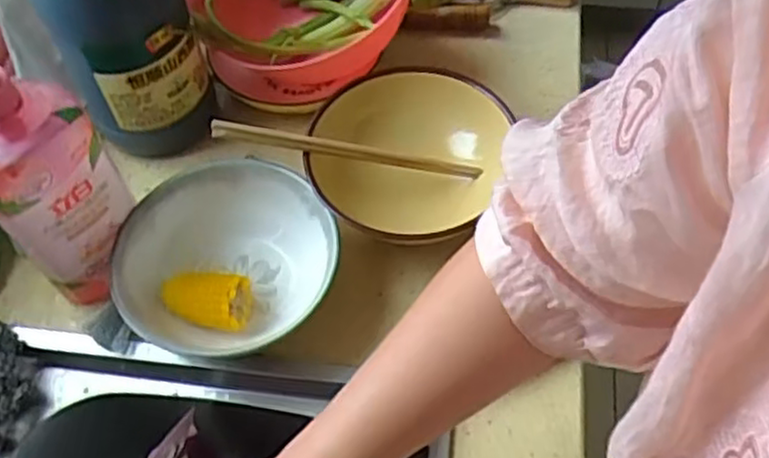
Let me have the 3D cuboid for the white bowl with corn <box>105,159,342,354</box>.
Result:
[{"bbox_3d":[-0.125,0.030,0.582,0.170,0.060,0.155,-36,64,-19],"label":"white bowl with corn"}]

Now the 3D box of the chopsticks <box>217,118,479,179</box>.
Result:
[{"bbox_3d":[-0.027,-0.064,0.606,0.232,0.020,0.009,9,56,-17],"label":"chopsticks"}]

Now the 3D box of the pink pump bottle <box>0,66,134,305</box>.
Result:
[{"bbox_3d":[-0.244,-0.040,0.511,0.090,0.248,0.064,-36,64,-19],"label":"pink pump bottle"}]

